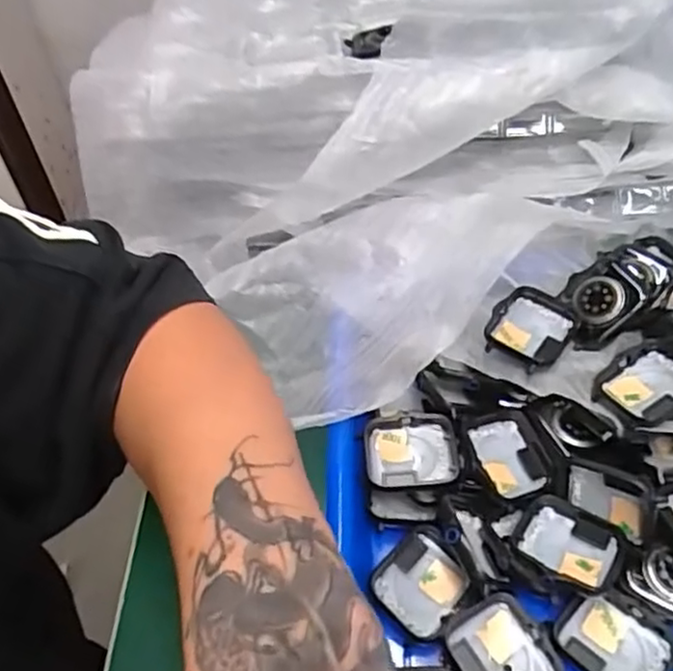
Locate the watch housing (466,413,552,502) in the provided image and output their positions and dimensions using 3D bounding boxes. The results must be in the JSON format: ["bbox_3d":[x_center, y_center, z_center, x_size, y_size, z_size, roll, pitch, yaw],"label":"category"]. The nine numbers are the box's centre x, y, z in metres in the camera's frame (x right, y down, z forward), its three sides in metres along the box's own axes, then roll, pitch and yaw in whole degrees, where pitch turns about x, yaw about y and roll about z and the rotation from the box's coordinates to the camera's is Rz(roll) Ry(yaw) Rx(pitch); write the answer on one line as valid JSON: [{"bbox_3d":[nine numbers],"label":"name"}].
[{"bbox_3d":[0.081,0.057,0.323,0.034,0.010,0.040,-11,62,-10],"label":"watch housing"}]

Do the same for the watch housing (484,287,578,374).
[{"bbox_3d":[0.097,-0.002,0.342,0.036,0.019,0.043,25,55,26],"label":"watch housing"}]

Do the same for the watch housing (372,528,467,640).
[{"bbox_3d":[0.038,0.108,0.298,0.038,0.012,0.035,-37,54,-25],"label":"watch housing"}]

